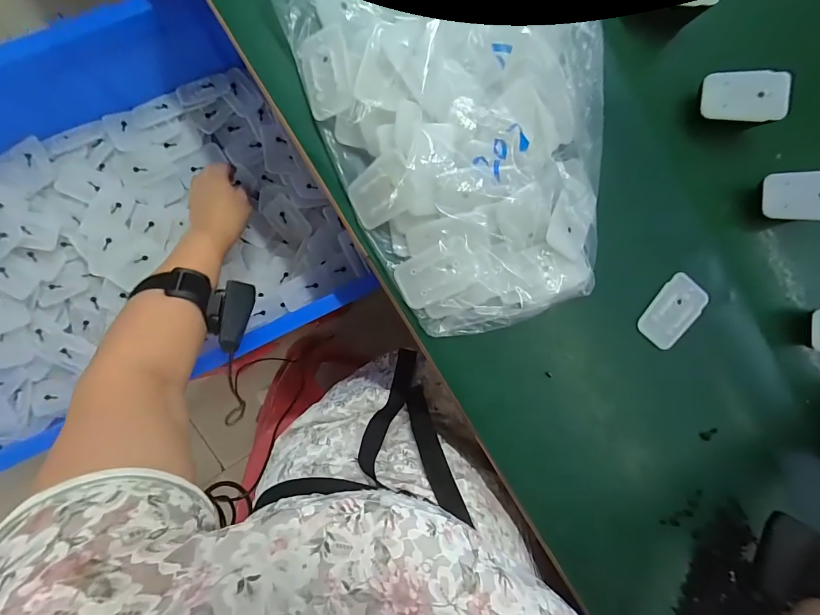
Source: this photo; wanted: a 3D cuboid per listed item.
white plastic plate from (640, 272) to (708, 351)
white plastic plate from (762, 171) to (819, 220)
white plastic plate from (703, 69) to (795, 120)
[{"bbox_3d":[0.259,0.005,0.375,0.044,0.006,0.070,35,96,-6],"label":"white plastic plate"},{"bbox_3d":[0.371,-0.107,0.359,0.065,0.011,0.048,1,79,20],"label":"white plastic plate"},{"bbox_3d":[0.302,-0.192,0.345,0.065,0.006,0.045,10,89,17],"label":"white plastic plate"}]

